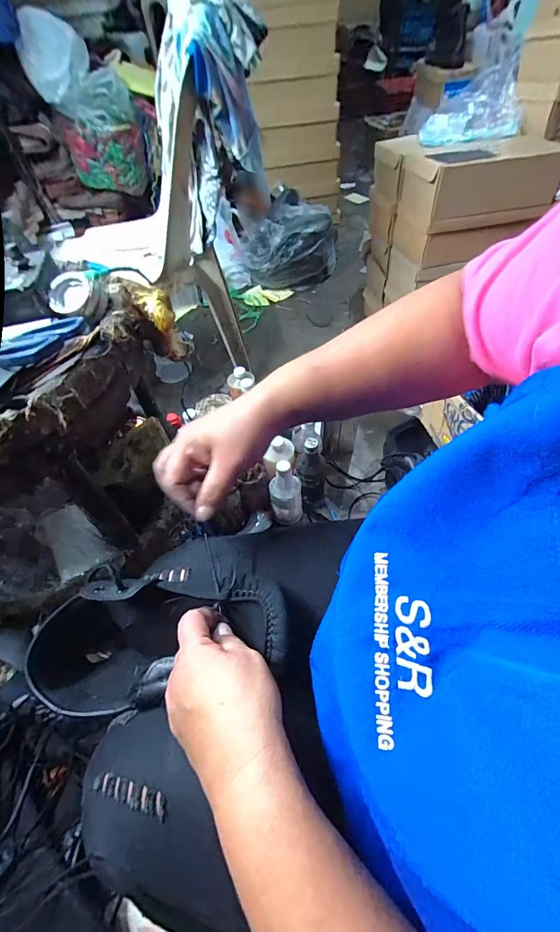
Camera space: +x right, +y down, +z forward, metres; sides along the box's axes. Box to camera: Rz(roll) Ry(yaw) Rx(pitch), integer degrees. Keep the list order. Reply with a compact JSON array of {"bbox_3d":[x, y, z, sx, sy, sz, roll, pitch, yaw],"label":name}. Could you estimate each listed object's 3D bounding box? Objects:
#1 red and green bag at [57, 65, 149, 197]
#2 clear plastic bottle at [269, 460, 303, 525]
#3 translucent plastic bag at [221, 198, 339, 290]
[{"bbox_3d":[-0.633,-1.175,1.307,0.237,0.300,0.183,-24,55,-13],"label":"red and green bag"},{"bbox_3d":[0.013,0.058,0.804,0.067,0.178,0.055,-3,53,1],"label":"clear plastic bottle"},{"bbox_3d":[0.019,-0.878,1.468,0.415,0.257,0.219,-7,53,-2],"label":"translucent plastic bag"}]

